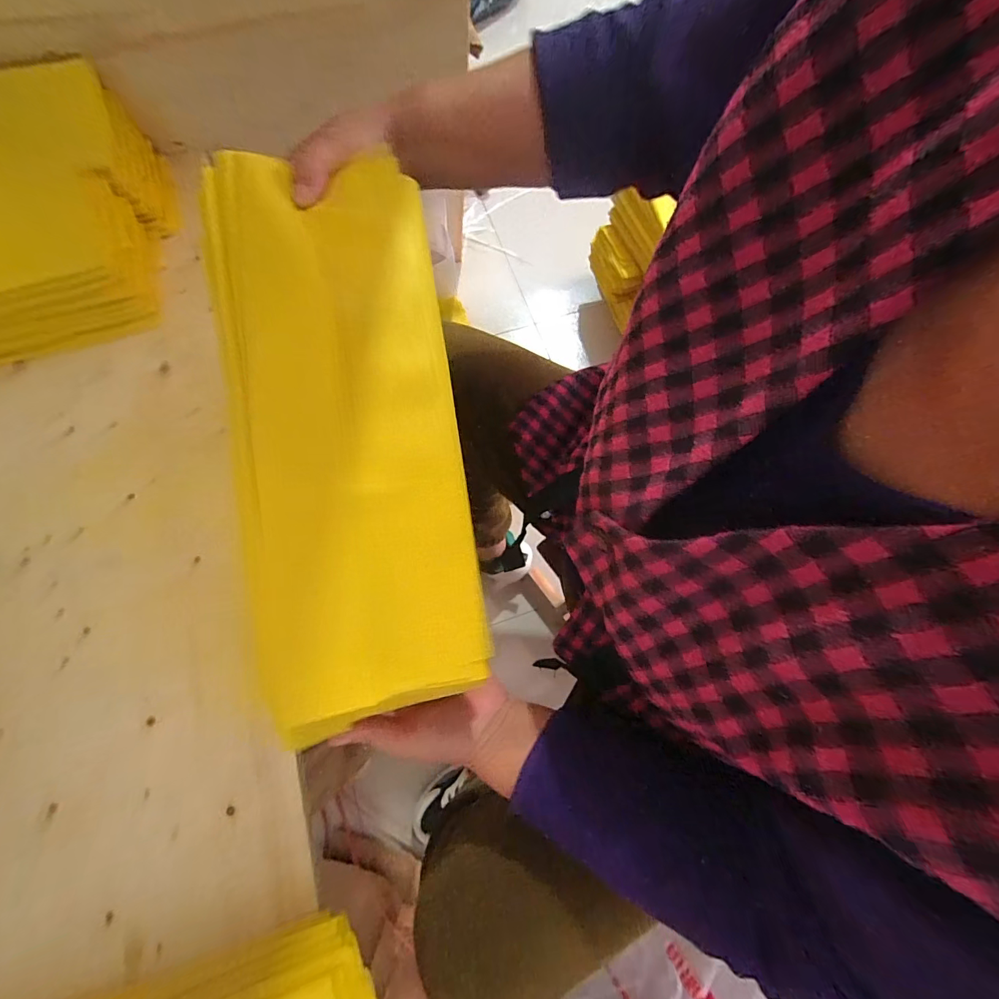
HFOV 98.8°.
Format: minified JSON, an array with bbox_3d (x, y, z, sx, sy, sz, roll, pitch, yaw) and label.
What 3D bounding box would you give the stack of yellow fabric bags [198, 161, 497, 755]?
[{"bbox_3d":[-0.099,-0.050,0.272,0.138,0.040,0.349,-9,85,-2],"label":"stack of yellow fabric bags"}]

